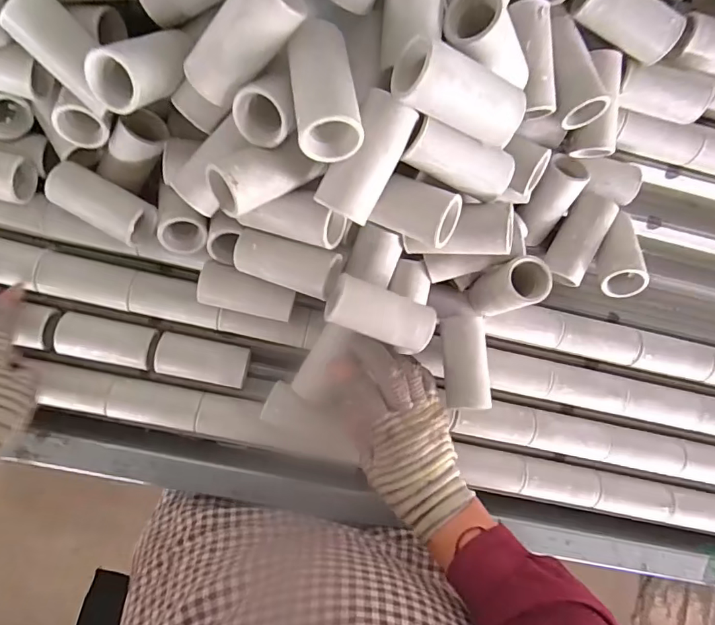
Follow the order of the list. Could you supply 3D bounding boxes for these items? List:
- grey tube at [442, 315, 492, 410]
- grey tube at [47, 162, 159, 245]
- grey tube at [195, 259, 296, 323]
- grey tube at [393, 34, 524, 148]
[{"bbox_3d":[0.099,0.043,0.454,0.038,0.047,0.081,-1,97,-4],"label":"grey tube"},{"bbox_3d":[-0.221,-0.095,0.421,0.085,0.037,0.039,29,94,-6],"label":"grey tube"},{"bbox_3d":[-0.101,-0.019,0.445,0.087,0.042,0.040,16,95,-5],"label":"grey tube"},{"bbox_3d":[0.067,-0.136,0.308,0.087,0.035,0.036,18,95,-21],"label":"grey tube"}]

